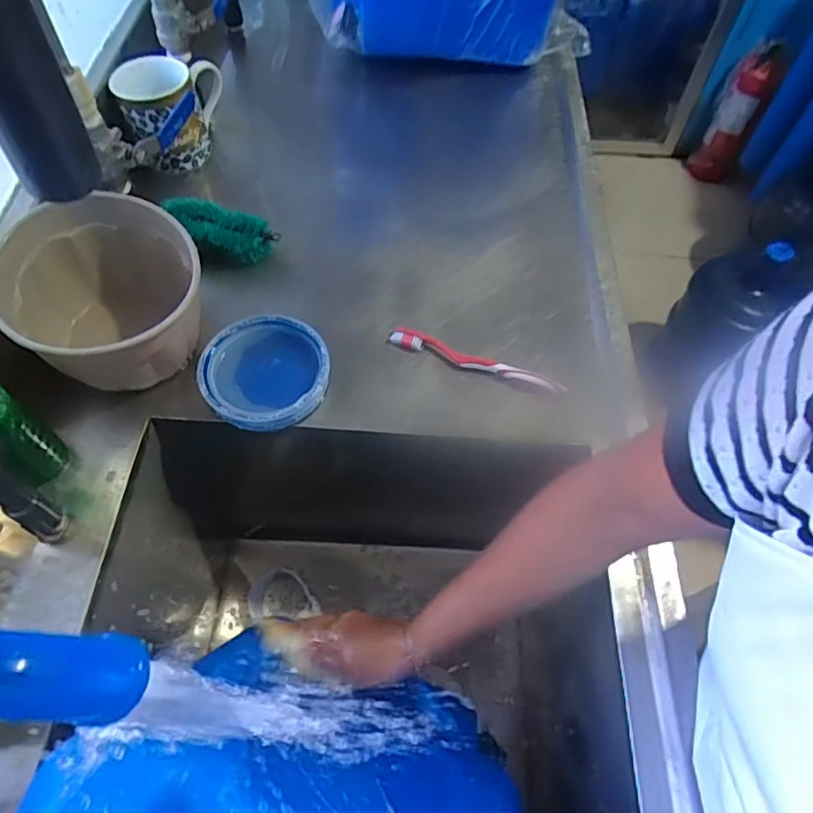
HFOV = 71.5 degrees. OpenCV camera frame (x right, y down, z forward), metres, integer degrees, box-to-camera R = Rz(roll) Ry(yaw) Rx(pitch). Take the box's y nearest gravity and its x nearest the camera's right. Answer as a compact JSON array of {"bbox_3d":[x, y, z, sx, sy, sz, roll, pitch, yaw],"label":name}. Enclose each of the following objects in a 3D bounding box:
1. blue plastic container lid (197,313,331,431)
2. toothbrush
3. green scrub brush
[{"bbox_3d":[-0.134,-0.034,0.545,0.116,0.034,0.119,1,59,-1],"label":"blue plastic container lid"},{"bbox_3d":[0.071,-0.048,0.571,0.181,0.009,0.021,19,60,9],"label":"toothbrush"},{"bbox_3d":[-0.205,-0.196,0.617,0.120,0.028,0.045,22,60,-4],"label":"green scrub brush"}]

